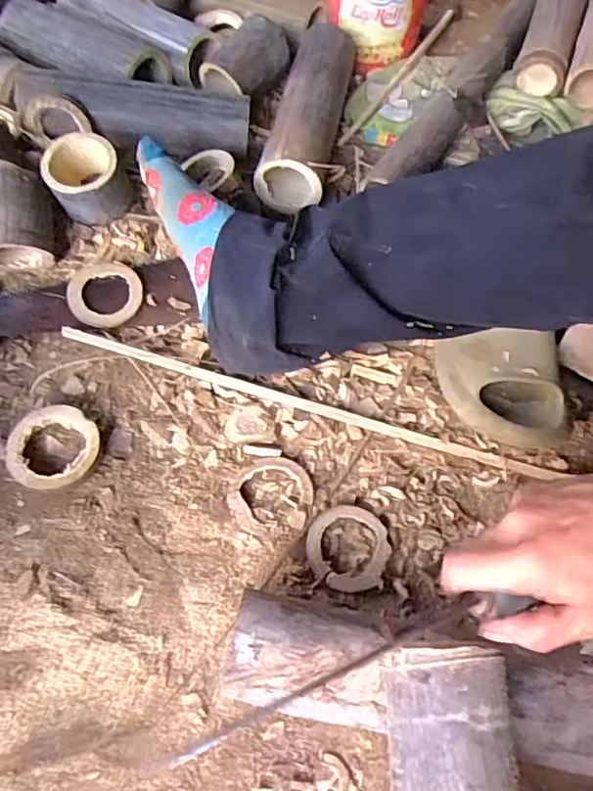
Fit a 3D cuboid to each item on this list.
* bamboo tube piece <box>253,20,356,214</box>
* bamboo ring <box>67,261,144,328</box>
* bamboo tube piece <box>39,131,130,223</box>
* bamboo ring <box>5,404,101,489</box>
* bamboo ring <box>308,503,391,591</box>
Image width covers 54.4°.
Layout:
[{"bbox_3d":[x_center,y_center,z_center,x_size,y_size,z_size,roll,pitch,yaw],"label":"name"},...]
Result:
[{"bbox_3d":[0.023,-0.341,0.680,0.075,0.065,0.280,14,61,3],"label":"bamboo tube piece"},{"bbox_3d":[-0.187,-0.100,0.565,0.070,0.016,0.075,2,61,-3],"label":"bamboo ring"},{"bbox_3d":[-0.207,-0.211,0.576,0.073,0.066,0.061,-6,62,-8],"label":"bamboo tube piece"},{"bbox_3d":[-0.203,0.045,0.484,0.071,0.023,0.071,2,61,-3],"label":"bamboo ring"},{"bbox_3d":[0.043,0.123,0.469,0.067,0.010,0.067,2,61,-3],"label":"bamboo ring"}]

